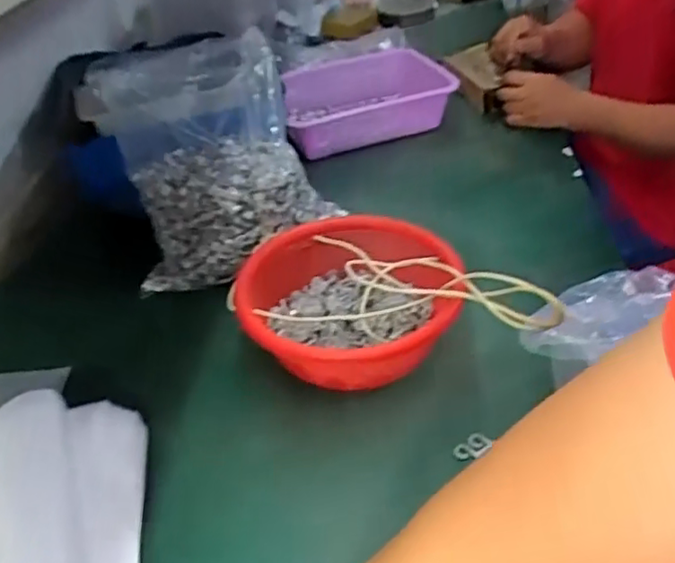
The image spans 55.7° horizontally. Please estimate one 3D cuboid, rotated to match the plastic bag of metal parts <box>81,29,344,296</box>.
[{"bbox_3d":[-0.148,-0.149,0.776,0.260,0.244,0.177,-10,39,-6],"label":"plastic bag of metal parts"}]

